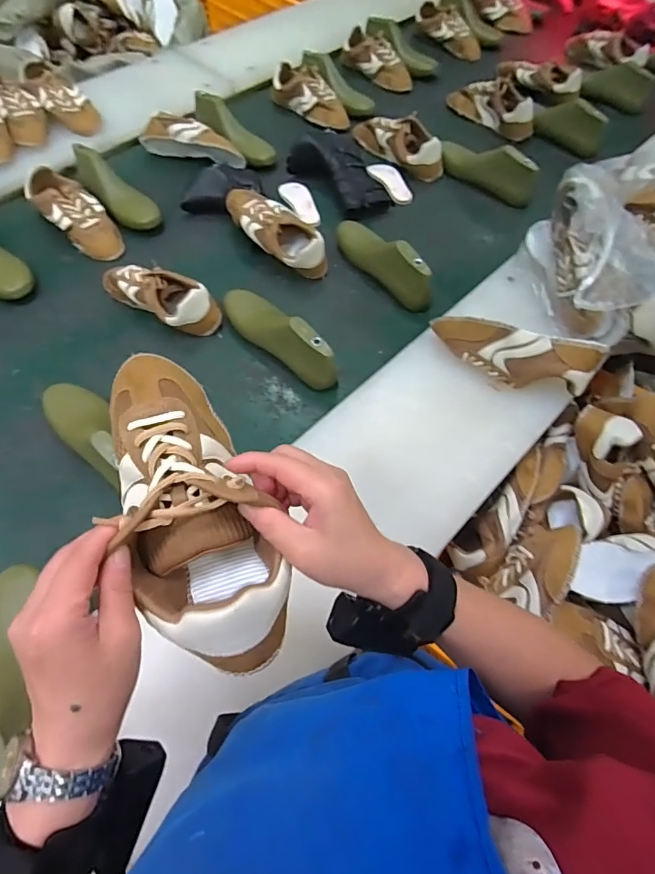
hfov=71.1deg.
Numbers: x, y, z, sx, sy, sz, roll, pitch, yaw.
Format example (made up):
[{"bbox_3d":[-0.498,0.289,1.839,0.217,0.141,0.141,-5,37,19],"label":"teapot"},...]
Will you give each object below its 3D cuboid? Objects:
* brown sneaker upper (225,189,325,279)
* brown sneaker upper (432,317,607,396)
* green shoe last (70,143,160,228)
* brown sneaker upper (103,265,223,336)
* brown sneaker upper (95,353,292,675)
[{"bbox_3d":[-0.106,-0.392,0.880,0.087,0.083,0.245,-40,70,-21],"label":"brown sneaker upper"},{"bbox_3d":[0.278,-0.125,0.684,0.239,0.069,0.063,20,63,9],"label":"brown sneaker upper"},{"bbox_3d":[-0.435,-0.509,0.937,0.085,0.085,0.238,-35,68,-19],"label":"green shoe last"},{"bbox_3d":[-0.303,-0.249,0.804,0.239,0.084,0.083,28,64,13],"label":"brown sneaker upper"},{"bbox_3d":[-0.101,0.036,0.323,0.089,0.075,0.223,-20,71,-12],"label":"brown sneaker upper"}]

